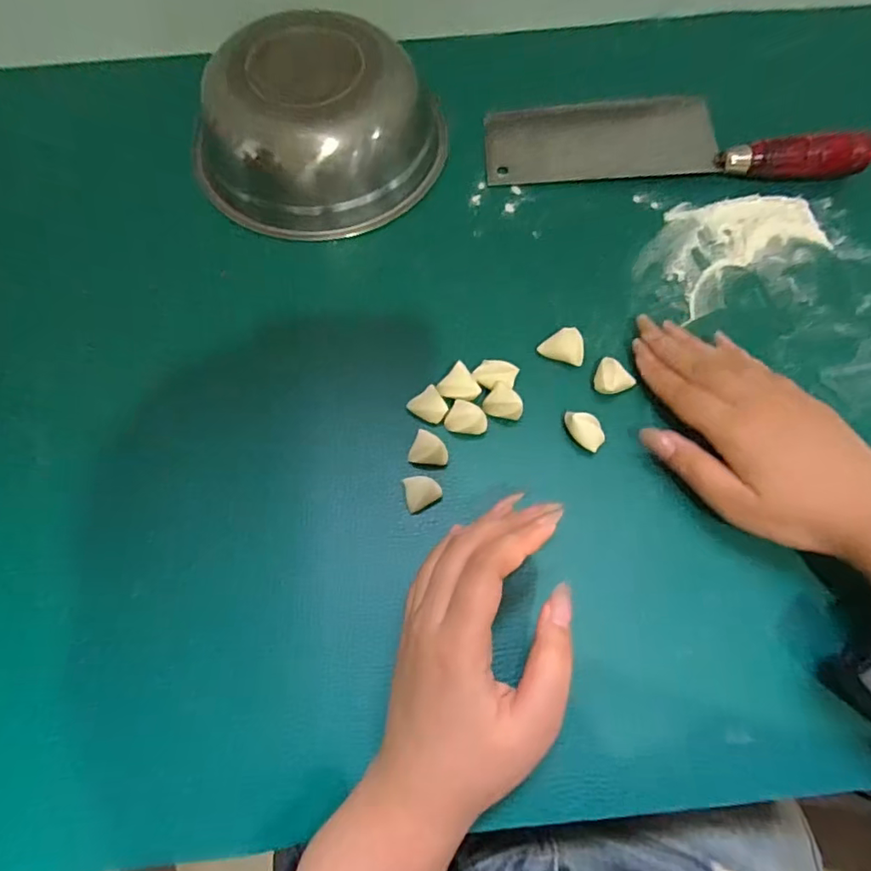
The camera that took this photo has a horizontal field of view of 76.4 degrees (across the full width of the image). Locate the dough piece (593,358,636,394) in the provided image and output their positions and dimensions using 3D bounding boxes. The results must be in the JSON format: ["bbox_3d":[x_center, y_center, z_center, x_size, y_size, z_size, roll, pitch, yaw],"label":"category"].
[{"bbox_3d":[0.115,-0.038,0.364,0.024,0.010,0.024,0,69,0],"label":"dough piece"}]

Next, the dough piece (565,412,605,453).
[{"bbox_3d":[0.094,-0.004,0.351,0.029,0.014,0.018,41,75,14],"label":"dough piece"}]

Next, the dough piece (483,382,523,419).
[{"bbox_3d":[0.045,-0.021,0.358,0.024,0.012,0.020,27,72,10],"label":"dough piece"}]

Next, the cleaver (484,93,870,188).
[{"bbox_3d":[0.178,-0.235,0.429,0.272,0.031,0.080,3,69,2],"label":"cleaver"}]

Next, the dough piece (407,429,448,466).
[{"bbox_3d":[-0.004,0.008,0.352,0.024,0.007,0.021,7,70,3],"label":"dough piece"}]

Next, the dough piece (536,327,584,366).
[{"bbox_3d":[0.087,-0.061,0.373,0.029,0.011,0.022,23,71,9],"label":"dough piece"}]

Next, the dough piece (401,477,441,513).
[{"bbox_3d":[-0.008,0.035,0.340,0.021,0.014,0.020,-18,70,-6],"label":"dough piece"}]

